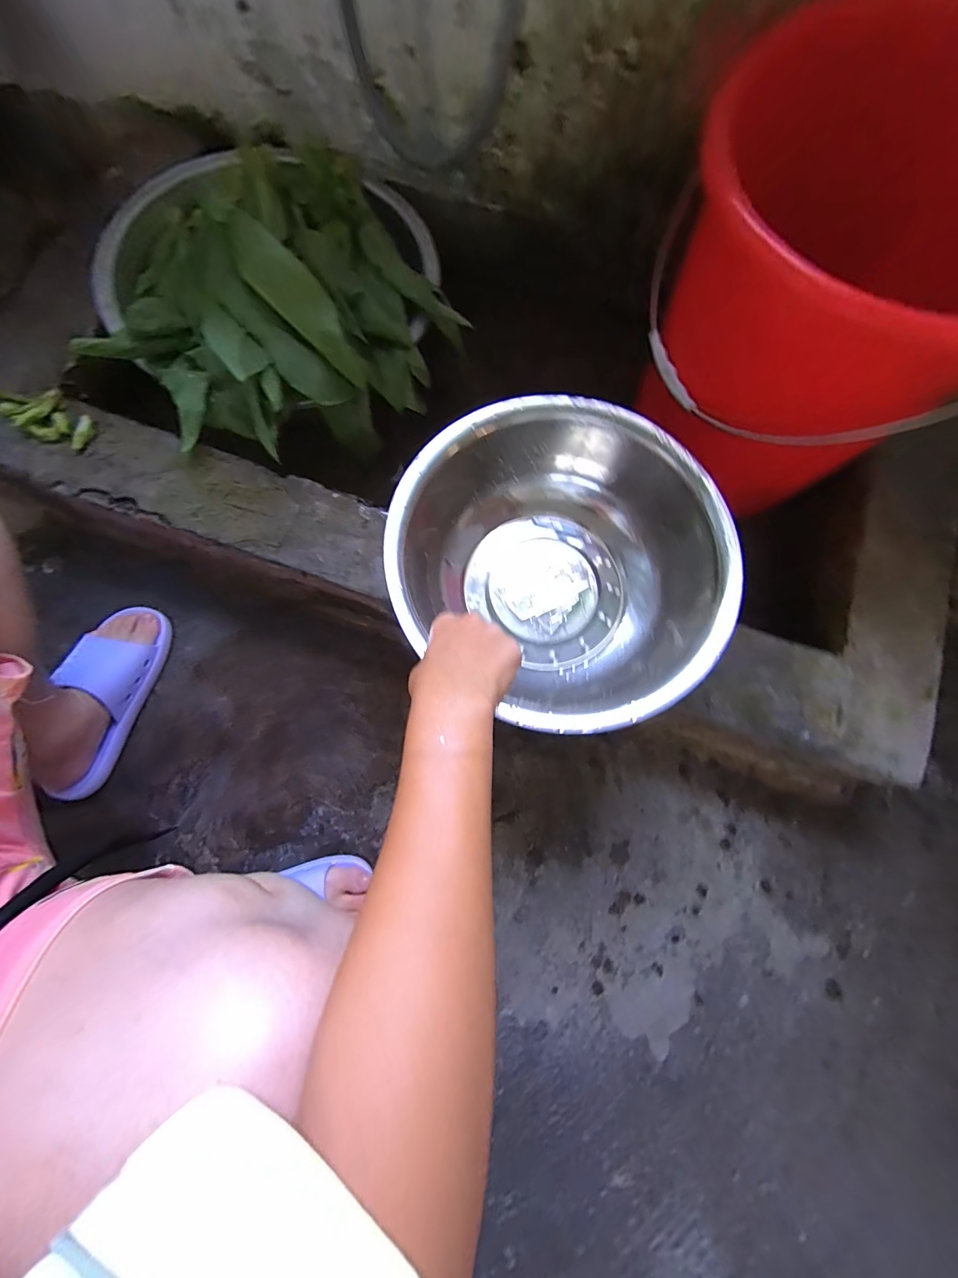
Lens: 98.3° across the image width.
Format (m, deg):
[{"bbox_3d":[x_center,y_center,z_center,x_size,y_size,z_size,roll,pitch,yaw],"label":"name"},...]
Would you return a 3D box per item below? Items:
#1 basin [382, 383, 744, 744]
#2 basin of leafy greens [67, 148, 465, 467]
[{"bbox_3d":[0.078,-0.081,0.423,0.306,0.115,0.293,0,78,-1],"label":"basin"},{"bbox_3d":[-0.268,-0.471,0.526,0.415,0.134,0.450,0,78,-1],"label":"basin of leafy greens"}]

